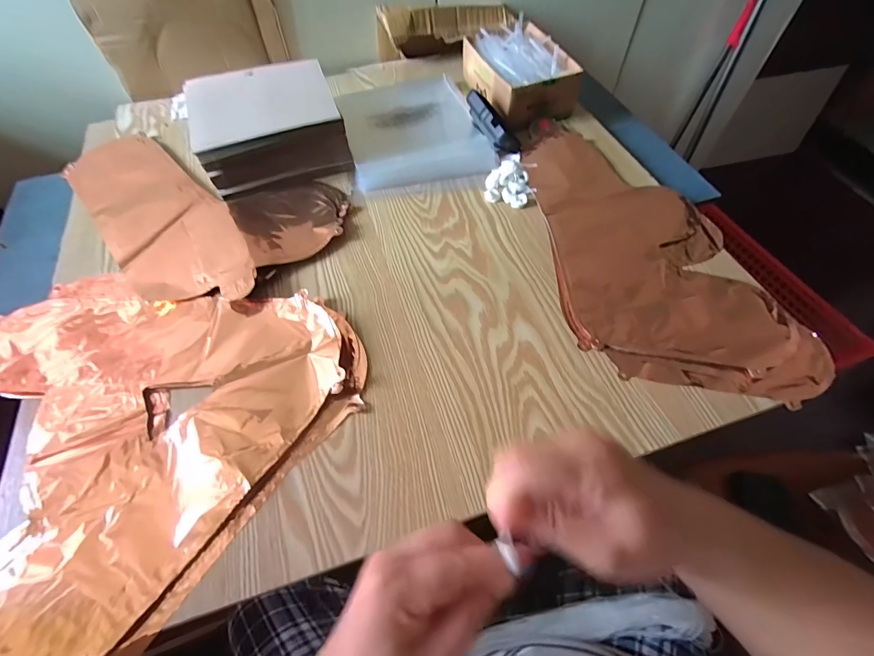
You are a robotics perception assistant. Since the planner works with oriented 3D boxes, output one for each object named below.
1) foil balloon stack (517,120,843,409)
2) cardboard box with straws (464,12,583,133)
[{"bbox_3d":[0.252,-0.110,0.492,0.225,0.019,0.421,-5,57,-2],"label":"foil balloon stack"},{"bbox_3d":[0.137,-0.423,0.652,0.134,0.069,0.199,-16,58,-10],"label":"cardboard box with straws"}]

